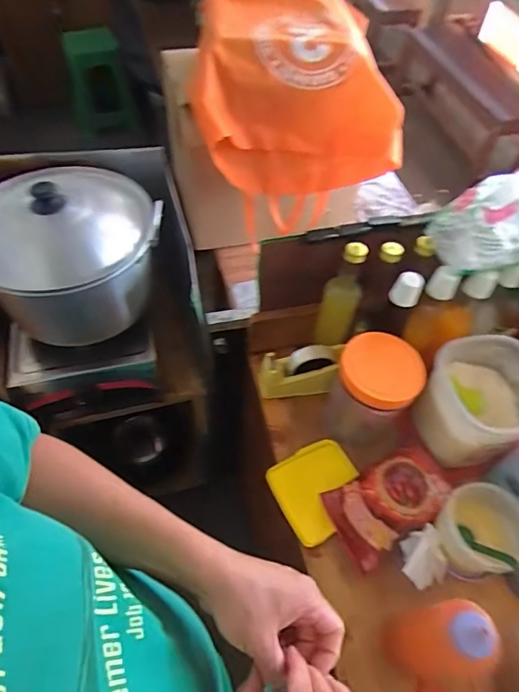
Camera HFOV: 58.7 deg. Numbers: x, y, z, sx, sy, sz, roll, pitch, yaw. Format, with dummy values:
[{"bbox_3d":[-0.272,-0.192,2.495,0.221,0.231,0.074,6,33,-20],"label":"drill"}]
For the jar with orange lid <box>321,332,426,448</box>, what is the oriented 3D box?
[{"bbox_3d":[0.186,0.075,0.769,0.124,0.160,0.133,1,55,-1],"label":"jar with orange lid"}]

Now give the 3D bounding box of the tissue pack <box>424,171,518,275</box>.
[{"bbox_3d":[0.374,-0.187,0.672,0.211,0.119,0.097,-5,55,-5],"label":"tissue pack"}]

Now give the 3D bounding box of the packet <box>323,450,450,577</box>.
[{"bbox_3d":[0.209,0.245,0.734,0.198,0.041,0.126,-26,60,-18],"label":"packet"}]

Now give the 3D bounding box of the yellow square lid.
[{"bbox_3d":[0.097,0.233,0.758,0.140,0.018,0.138,-25,59,-18],"label":"yellow square lid"}]

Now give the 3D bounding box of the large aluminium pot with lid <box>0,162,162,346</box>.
[{"bbox_3d":[-0.353,-0.193,0.878,0.313,0.220,0.330,1,55,-1],"label":"large aluminium pot with lid"}]

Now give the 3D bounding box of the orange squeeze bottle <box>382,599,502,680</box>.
[{"bbox_3d":[0.203,0.350,0.546,0.064,0.231,0.070,1,55,-1],"label":"orange squeeze bottle"}]

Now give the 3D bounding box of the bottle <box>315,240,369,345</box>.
[{"bbox_3d":[0.137,-0.083,0.773,0.062,0.205,0.053,16,56,9],"label":"bottle"}]

